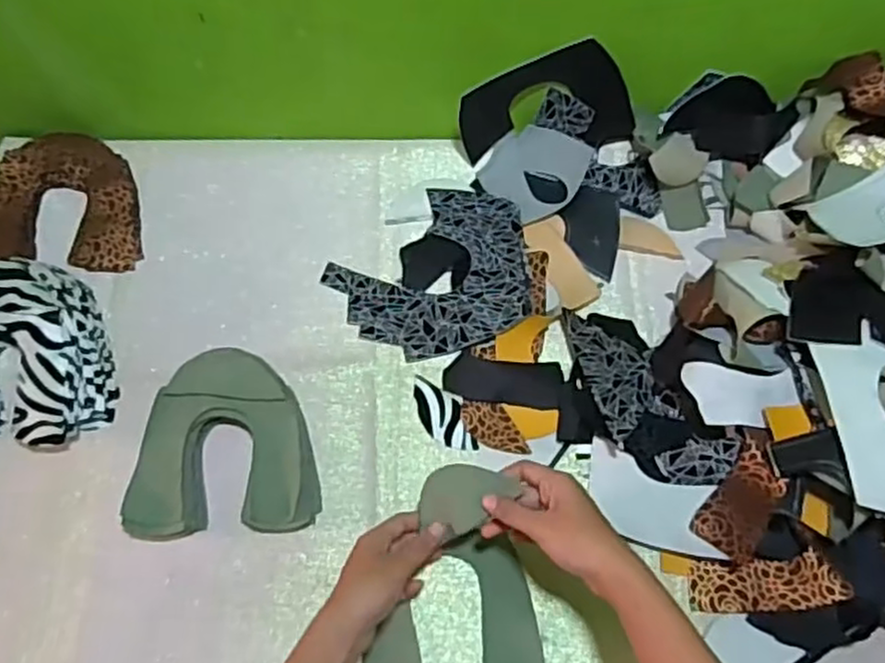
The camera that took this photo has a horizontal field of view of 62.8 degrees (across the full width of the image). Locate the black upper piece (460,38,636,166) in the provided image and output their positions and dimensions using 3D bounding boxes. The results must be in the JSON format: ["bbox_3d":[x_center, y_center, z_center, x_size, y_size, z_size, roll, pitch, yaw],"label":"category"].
[{"bbox_3d":[0.112,-0.237,0.754,0.182,0.135,0.033,-3,66,-2],"label":"black upper piece"}]

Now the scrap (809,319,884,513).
[{"bbox_3d":[0.354,0.071,0.570,0.089,0.014,0.151,-7,67,-4],"label":"scrap"}]

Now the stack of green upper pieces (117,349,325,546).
[{"bbox_3d":[-0.199,0.103,0.667,0.160,0.044,0.162,-3,66,-2],"label":"stack of green upper pieces"}]

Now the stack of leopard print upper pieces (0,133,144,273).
[{"bbox_3d":[-0.401,-0.140,0.766,0.163,0.037,0.153,0,66,0],"label":"stack of leopard print upper pieces"}]

